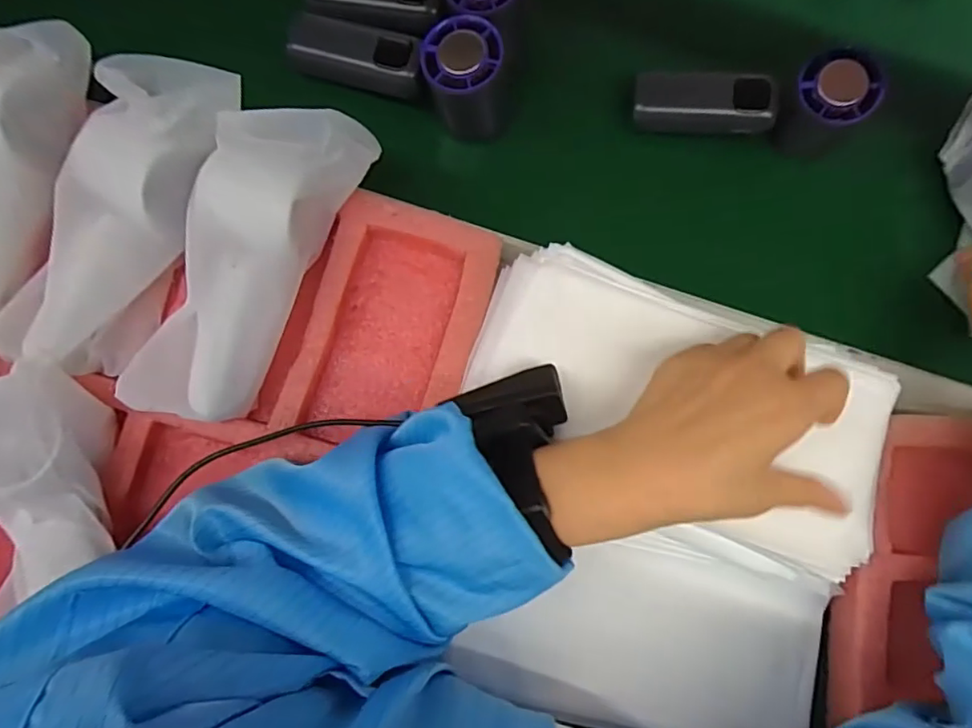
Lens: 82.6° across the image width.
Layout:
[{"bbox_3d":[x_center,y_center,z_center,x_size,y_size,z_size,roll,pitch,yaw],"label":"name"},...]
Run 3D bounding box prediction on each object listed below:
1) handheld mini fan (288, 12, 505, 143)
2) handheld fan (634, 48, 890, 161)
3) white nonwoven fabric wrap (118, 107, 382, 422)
[{"bbox_3d":[-0.059,-0.203,0.372,0.150,0.060,0.045,16,83,-1],"label":"handheld mini fan"},{"bbox_3d":[0.180,-0.178,0.374,0.148,0.054,0.041,2,84,-3],"label":"handheld fan"},{"bbox_3d":[-0.136,-0.060,0.313,0.065,0.045,0.190,26,83,0],"label":"white nonwoven fabric wrap"}]

